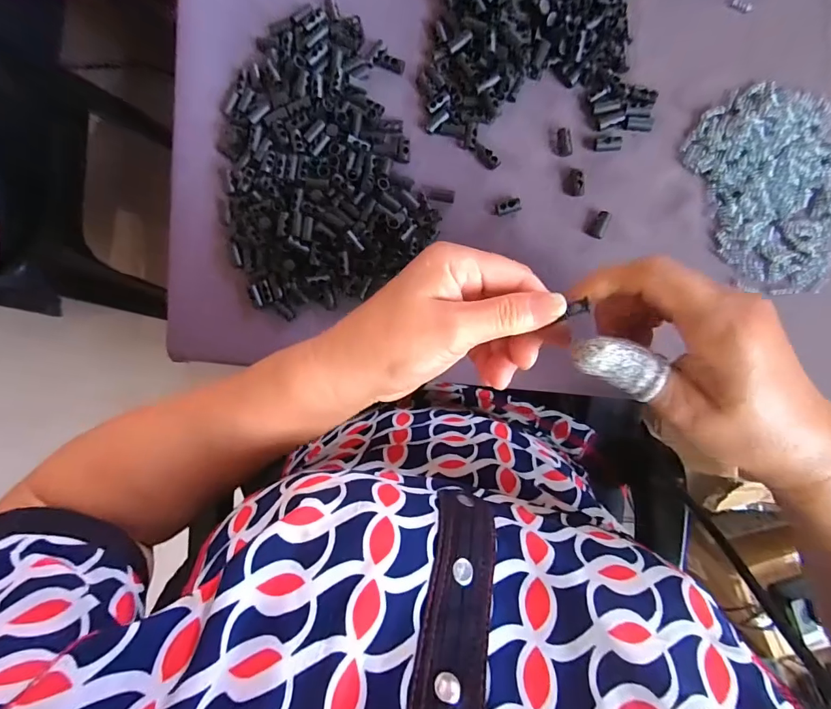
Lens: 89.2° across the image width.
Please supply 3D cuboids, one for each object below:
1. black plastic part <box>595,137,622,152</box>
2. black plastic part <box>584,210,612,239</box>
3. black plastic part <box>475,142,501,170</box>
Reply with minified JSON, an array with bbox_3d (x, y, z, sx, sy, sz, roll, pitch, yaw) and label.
[{"bbox_3d":[0.138,-0.151,0.301,0.017,0.004,0.009,4,94,6],"label":"black plastic part"},{"bbox_3d":[0.133,-0.095,0.305,0.012,0.004,0.020,28,96,3],"label":"black plastic part"},{"bbox_3d":[0.053,-0.147,0.312,0.010,0.008,0.021,-44,89,7],"label":"black plastic part"}]

